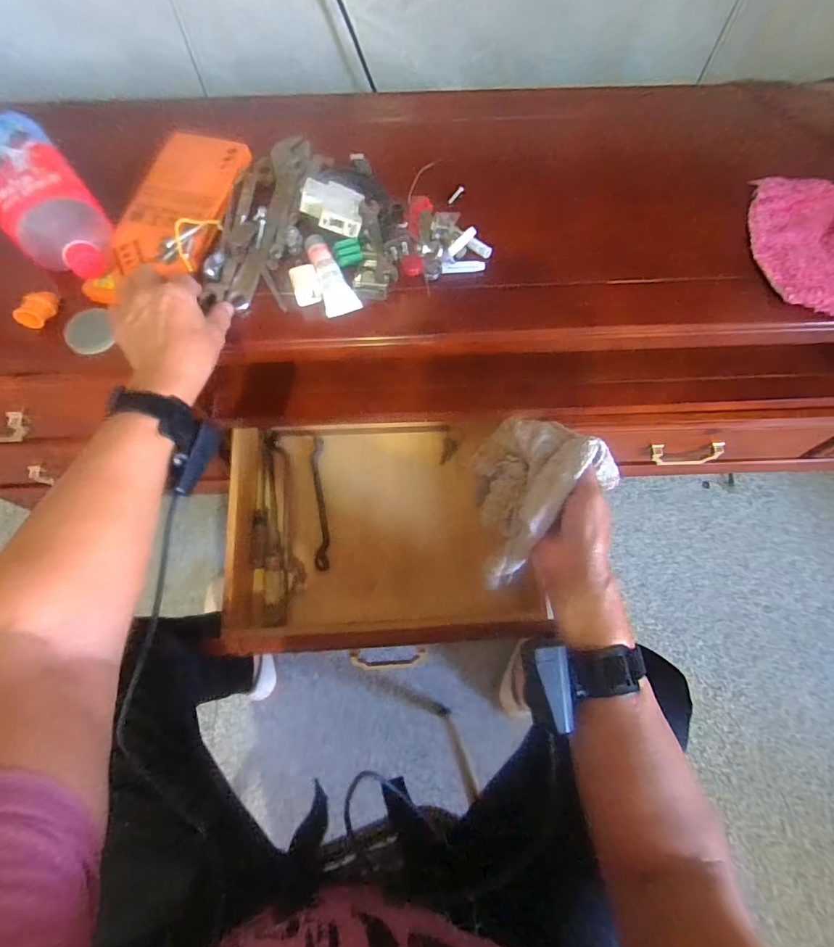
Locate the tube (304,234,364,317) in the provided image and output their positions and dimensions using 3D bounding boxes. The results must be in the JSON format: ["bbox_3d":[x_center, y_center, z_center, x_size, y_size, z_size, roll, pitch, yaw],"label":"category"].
[{"bbox_3d":[-0.095,-0.217,0.504,0.036,0.018,0.103,-21,69,-8],"label":"tube"}]

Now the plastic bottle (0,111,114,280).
[{"bbox_3d":[-0.403,-0.287,0.509,0.095,0.088,0.208,-38,73,-14],"label":"plastic bottle"}]

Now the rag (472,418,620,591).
[{"bbox_3d":[0.107,0.016,0.480,0.146,0.110,0.113,-38,73,-14],"label":"rag"}]

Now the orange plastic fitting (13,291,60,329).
[{"bbox_3d":[-0.392,-0.170,0.483,0.021,0.022,0.044,32,71,12],"label":"orange plastic fitting"}]

